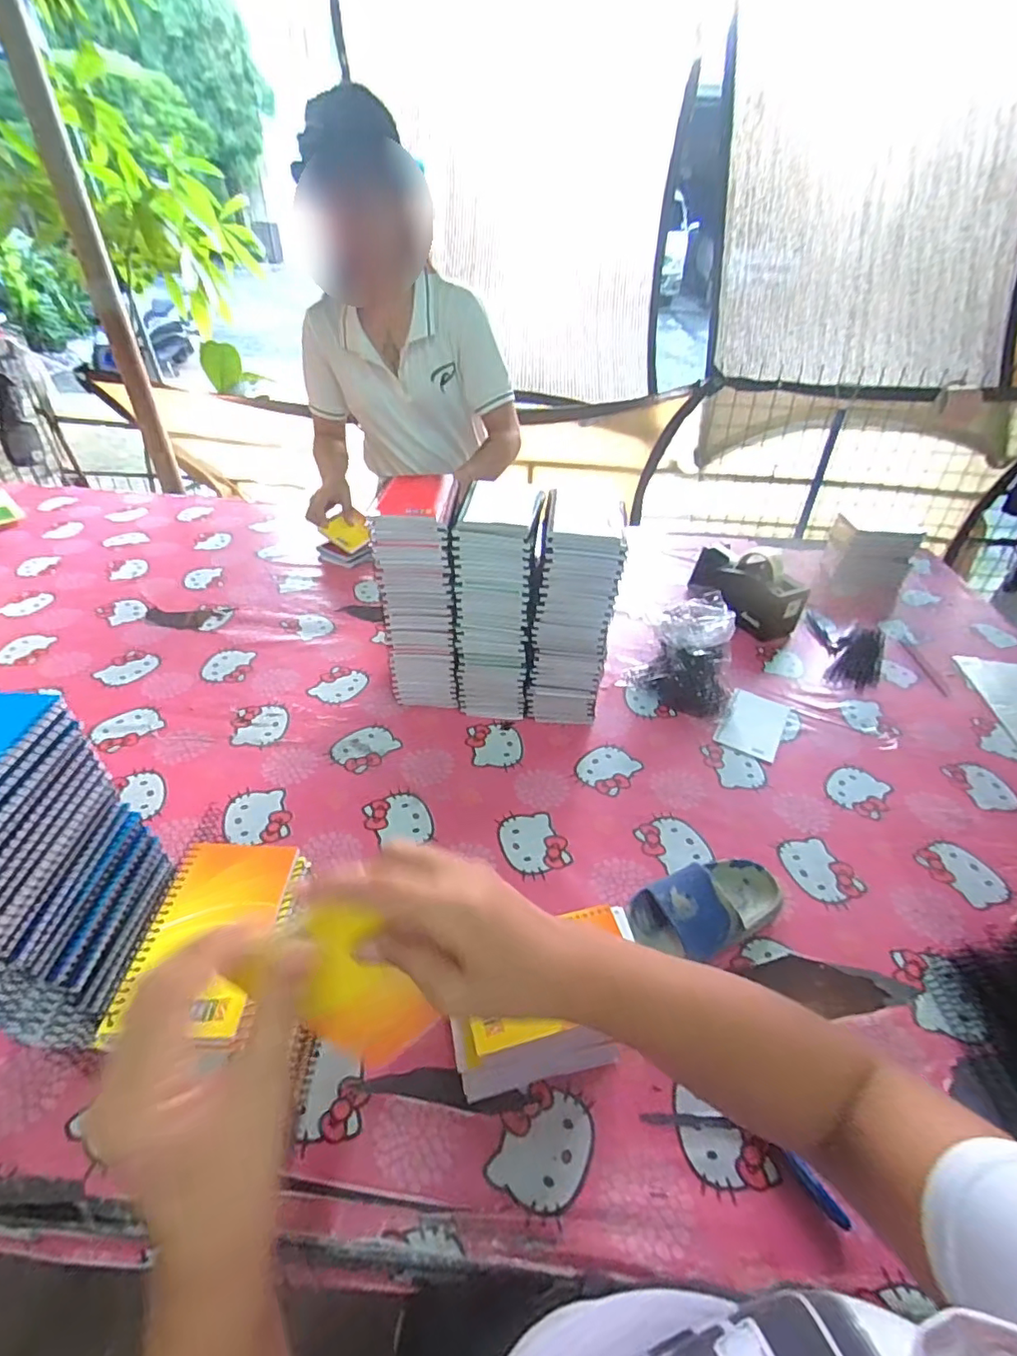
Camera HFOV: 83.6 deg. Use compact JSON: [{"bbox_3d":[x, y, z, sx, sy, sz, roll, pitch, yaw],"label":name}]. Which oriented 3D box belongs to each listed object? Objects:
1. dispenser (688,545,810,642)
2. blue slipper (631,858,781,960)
[{"bbox_3d":[0.418,-0.166,1.009,0.097,0.101,0.208,-19,44,-25],"label":"dispenser"},{"bbox_3d":[0.202,0.222,0.564,0.160,0.055,0.082,-16,43,-23],"label":"blue slipper"}]

